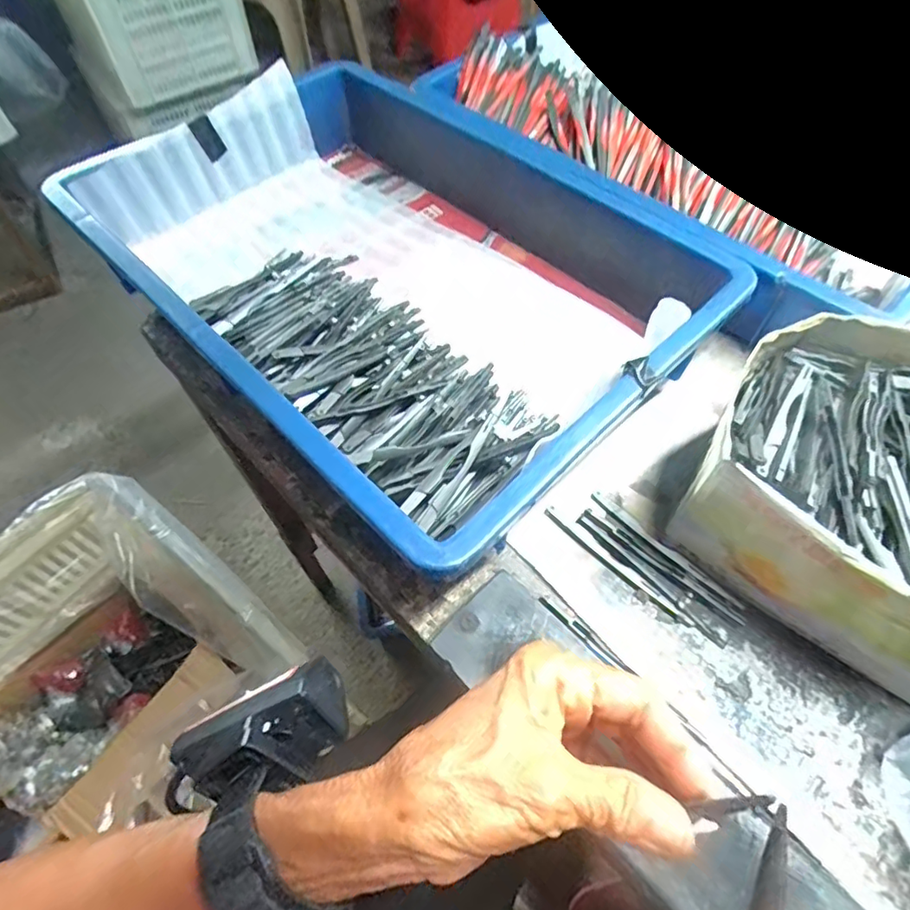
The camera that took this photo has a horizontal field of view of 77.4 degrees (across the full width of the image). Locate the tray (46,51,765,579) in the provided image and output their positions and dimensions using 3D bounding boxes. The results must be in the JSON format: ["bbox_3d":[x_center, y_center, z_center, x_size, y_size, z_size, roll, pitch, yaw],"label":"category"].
[{"bbox_3d":[-0.051,-0.132,0.421,0.285,0.095,0.412,-40,65,-21],"label":"tray"}]

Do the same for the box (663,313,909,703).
[{"bbox_3d":[0.224,0.022,0.292,0.169,0.083,0.158,26,62,16],"label":"box"}]

